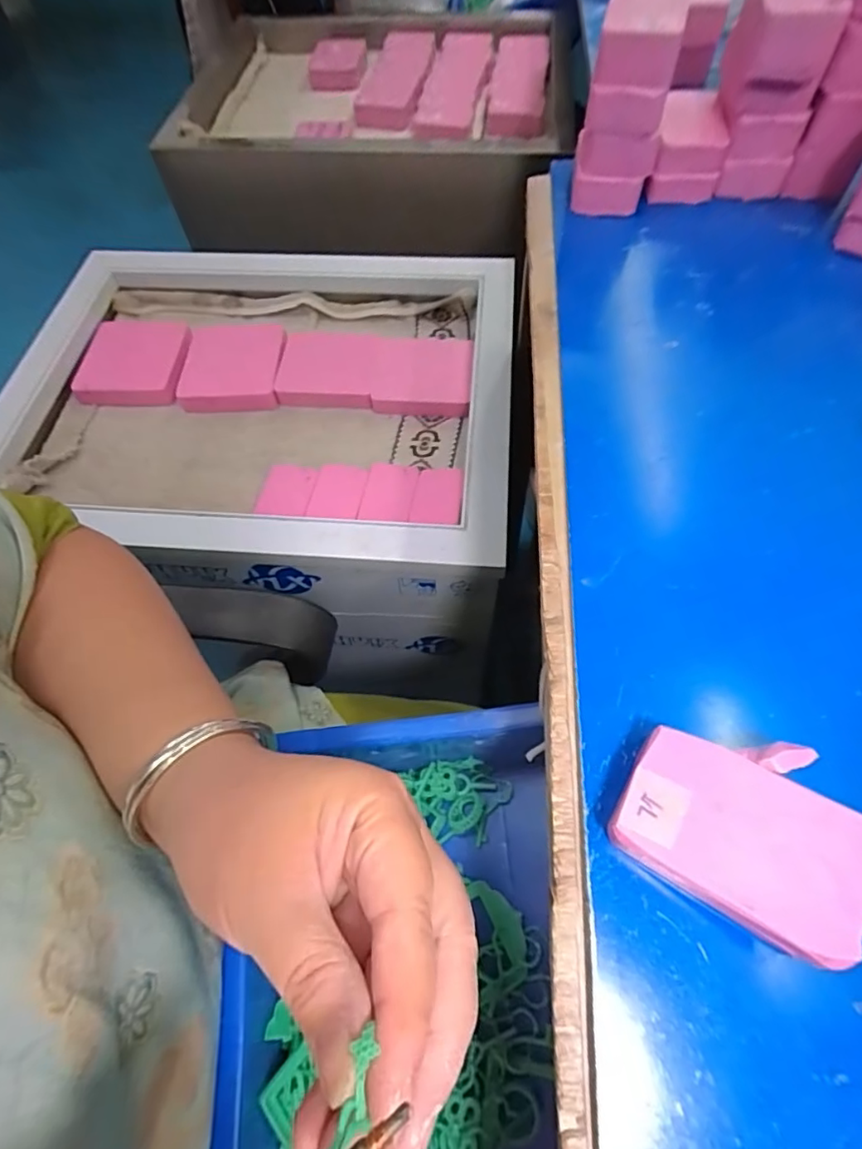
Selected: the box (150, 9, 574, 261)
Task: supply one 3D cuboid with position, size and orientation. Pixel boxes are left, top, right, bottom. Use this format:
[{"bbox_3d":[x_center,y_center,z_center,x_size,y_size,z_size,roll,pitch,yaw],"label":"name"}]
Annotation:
[{"bbox_3d":[-0.088,-0.621,0.779,0.519,0.157,0.379,1,61,4],"label":"box"}]

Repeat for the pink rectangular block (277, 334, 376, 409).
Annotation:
[{"bbox_3d":[-0.108,-0.221,0.586,0.099,0.027,0.089,3,61,5],"label":"pink rectangular block"}]

